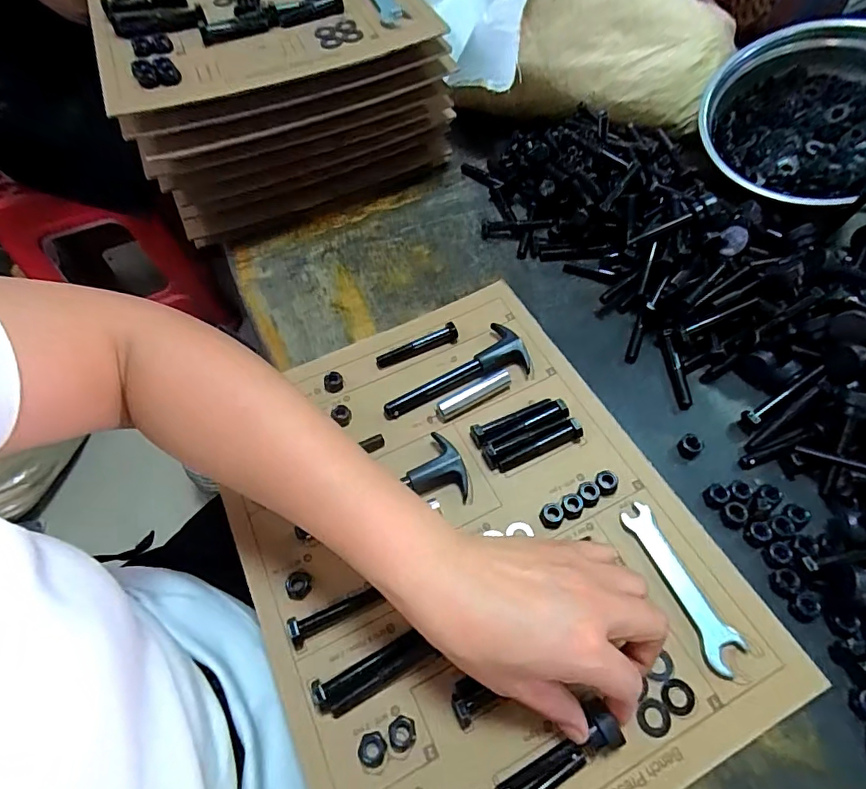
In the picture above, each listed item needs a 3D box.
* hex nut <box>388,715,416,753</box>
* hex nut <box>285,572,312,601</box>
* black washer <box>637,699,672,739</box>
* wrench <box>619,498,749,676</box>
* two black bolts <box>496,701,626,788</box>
[{"bbox_3d":[-0.019,0.204,0.302,0.016,0.005,0.017,-6,59,0],"label":"hex nut"},{"bbox_3d":[-0.093,0.131,0.345,0.016,0.004,0.018,-3,60,1],"label":"hex nut"},{"bbox_3d":[0.134,0.195,0.303,0.018,0.004,0.019,6,60,7],"label":"black washer"},{"bbox_3d":[0.169,0.129,0.344,0.027,0.009,0.113,-20,61,-8],"label":"wrench"},{"bbox_3d":[0.062,0.216,0.282,0.100,0.021,0.025,-26,62,-17],"label":"two black bolts"}]

